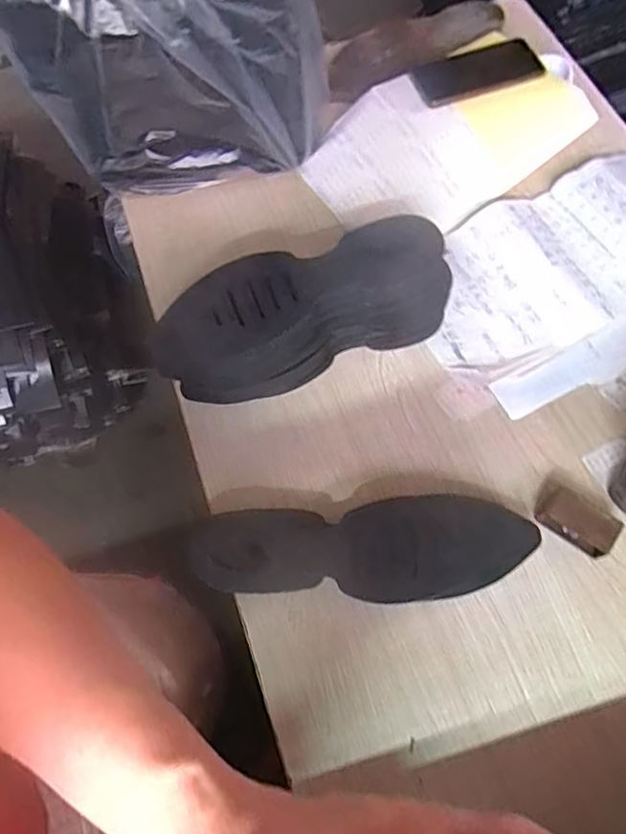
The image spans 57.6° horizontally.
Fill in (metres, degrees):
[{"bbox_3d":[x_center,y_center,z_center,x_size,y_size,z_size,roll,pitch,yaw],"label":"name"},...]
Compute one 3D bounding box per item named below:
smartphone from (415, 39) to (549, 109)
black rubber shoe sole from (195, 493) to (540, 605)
[{"bbox_3d":[0.217,-0.466,0.766,0.170,0.011,0.086,-20,68,-8],"label":"smartphone"},{"bbox_3d":[0.045,0.131,0.549,0.310,0.055,0.091,-4,67,1],"label":"black rubber shoe sole"}]

